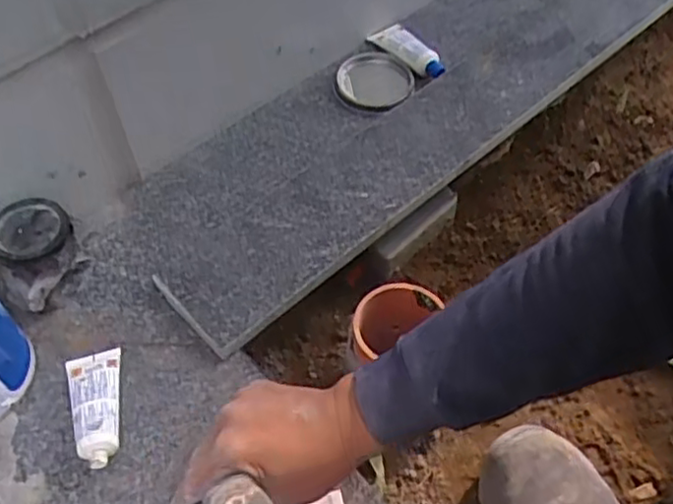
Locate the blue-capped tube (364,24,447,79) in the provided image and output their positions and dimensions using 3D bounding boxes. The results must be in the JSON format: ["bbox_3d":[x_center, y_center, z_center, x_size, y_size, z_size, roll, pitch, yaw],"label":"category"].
[{"bbox_3d":[0.084,-0.232,0.781,0.045,0.019,0.102,-34,63,-21],"label":"blue-capped tube"}]

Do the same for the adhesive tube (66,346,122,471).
[{"bbox_3d":[-0.194,0.120,0.541,0.044,0.024,0.096,-9,57,-7],"label":"adhesive tube"}]

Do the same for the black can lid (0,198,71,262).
[{"bbox_3d":[-0.260,-0.019,0.577,0.063,0.017,0.064,0,57,0],"label":"black can lid"}]

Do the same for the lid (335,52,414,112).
[{"bbox_3d":[0.041,-0.192,0.759,0.083,0.021,0.090,0,57,0],"label":"lid"}]

